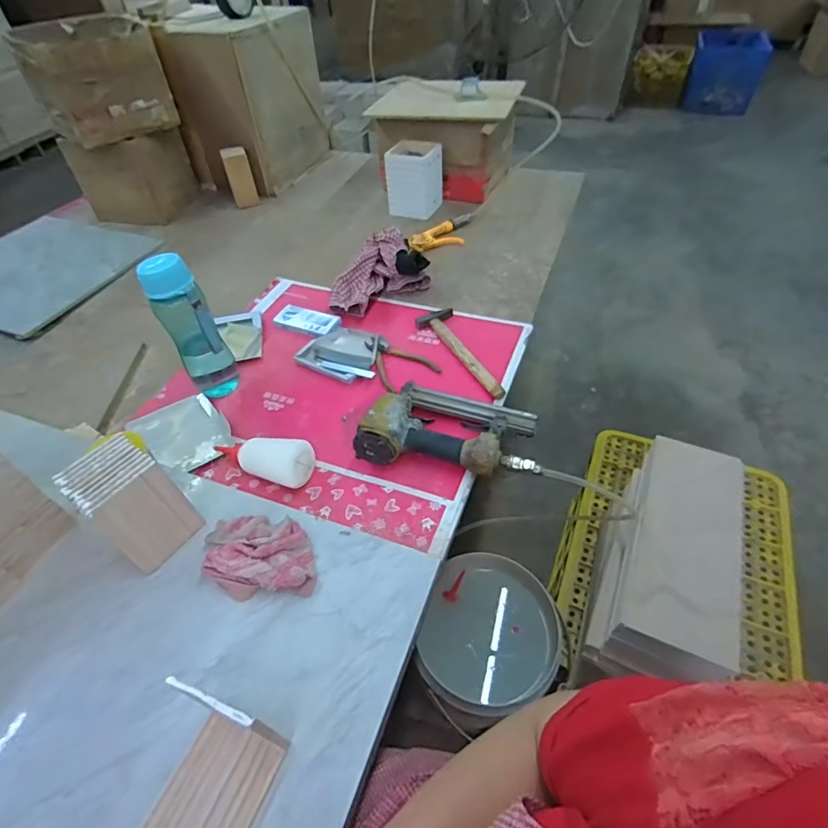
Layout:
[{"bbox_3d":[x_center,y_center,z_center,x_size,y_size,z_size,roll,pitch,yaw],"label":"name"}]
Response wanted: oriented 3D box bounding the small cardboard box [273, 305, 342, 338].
[{"bbox_3d":[-0.206,-0.179,0.912,0.128,0.015,0.061,18,51,20],"label":"small cardboard box"}]

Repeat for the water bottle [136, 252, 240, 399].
[{"bbox_3d":[-0.336,-0.123,0.730,0.069,0.227,0.071,-34,53,-25],"label":"water bottle"}]

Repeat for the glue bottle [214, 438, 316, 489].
[{"bbox_3d":[-0.221,0.063,0.672,0.165,0.056,0.058,5,46,23],"label":"glue bottle"}]

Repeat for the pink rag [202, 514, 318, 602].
[{"bbox_3d":[-0.183,0.166,0.573,0.128,0.031,0.103,-5,47,0],"label":"pink rag"}]

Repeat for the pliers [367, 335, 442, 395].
[{"bbox_3d":[-0.033,-0.098,0.832,0.095,0.010,0.138,-27,51,-20],"label":"pliers"}]

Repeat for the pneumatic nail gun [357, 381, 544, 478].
[{"bbox_3d":[0.051,0.015,0.684,0.241,0.064,0.150,4,47,8],"label":"pneumatic nail gun"}]

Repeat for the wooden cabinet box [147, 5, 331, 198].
[{"bbox_3d":[-0.442,-0.860,1.312,0.240,0.358,0.357,14,49,17],"label":"wooden cabinet box"}]

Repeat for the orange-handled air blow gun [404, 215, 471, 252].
[{"bbox_3d":[0.069,-0.424,1.114,0.216,0.026,0.096,-29,51,-22],"label":"orange-handled air blow gun"}]

